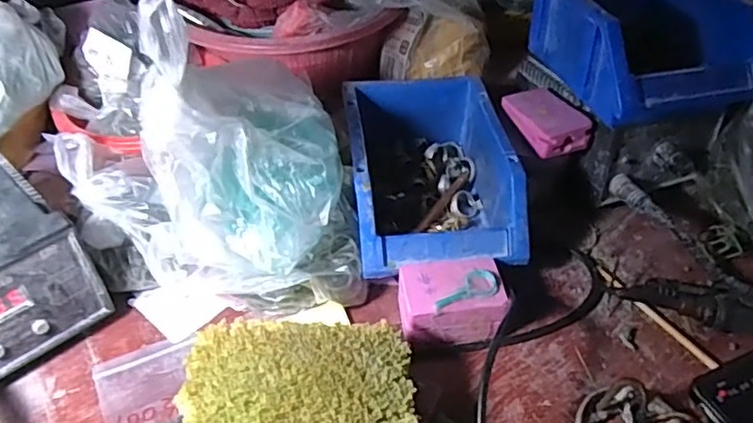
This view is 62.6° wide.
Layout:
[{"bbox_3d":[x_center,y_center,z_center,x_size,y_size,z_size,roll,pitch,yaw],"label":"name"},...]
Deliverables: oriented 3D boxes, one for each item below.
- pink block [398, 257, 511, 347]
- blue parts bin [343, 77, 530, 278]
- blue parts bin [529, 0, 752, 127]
[{"bbox_3d":[0.050,0.063,0.435,0.072,0.041,0.052,-6,42,-7],"label":"pink block"},{"bbox_3d":[0.040,-0.030,0.507,0.122,0.079,0.187,-5,42,-5],"label":"blue parts bin"},{"bbox_3d":[0.207,-0.139,0.493,0.121,0.072,0.170,-9,45,-11],"label":"blue parts bin"}]

